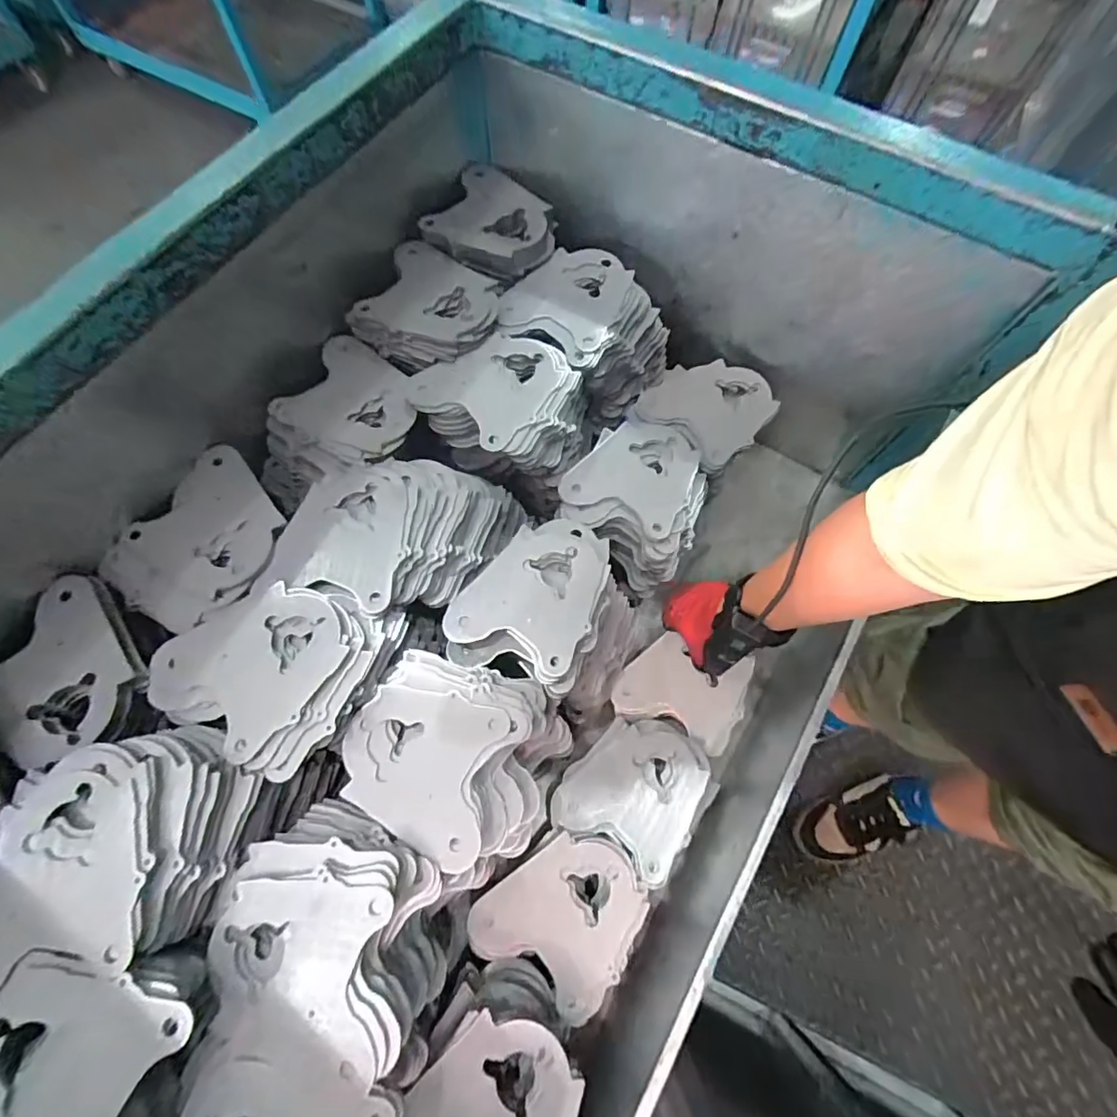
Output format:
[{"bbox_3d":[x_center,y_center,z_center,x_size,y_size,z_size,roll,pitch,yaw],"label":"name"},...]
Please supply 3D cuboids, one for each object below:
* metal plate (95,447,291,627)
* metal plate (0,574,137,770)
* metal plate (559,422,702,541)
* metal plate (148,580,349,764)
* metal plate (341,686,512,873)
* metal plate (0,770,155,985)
[{"bbox_3d":[-0.372,-0.021,0.546,0.170,0.011,0.168,37,76,23],"label":"metal plate"},{"bbox_3d":[-0.453,0.097,0.479,0.116,0.012,0.164,-39,75,-13],"label":"metal plate"},{"bbox_3d":[0.086,-0.100,0.607,0.129,0.008,0.131,23,69,9],"label":"metal plate"},{"bbox_3d":[-0.277,0.087,0.480,0.149,0.006,0.140,26,73,19],"label":"metal plate"},{"bbox_3d":[-0.122,0.177,0.460,0.133,0.006,0.125,14,71,4],"label":"metal plate"},{"bbox_3d":[-0.378,0.237,0.401,0.146,0.007,0.137,-2,71,7],"label":"metal plate"}]

